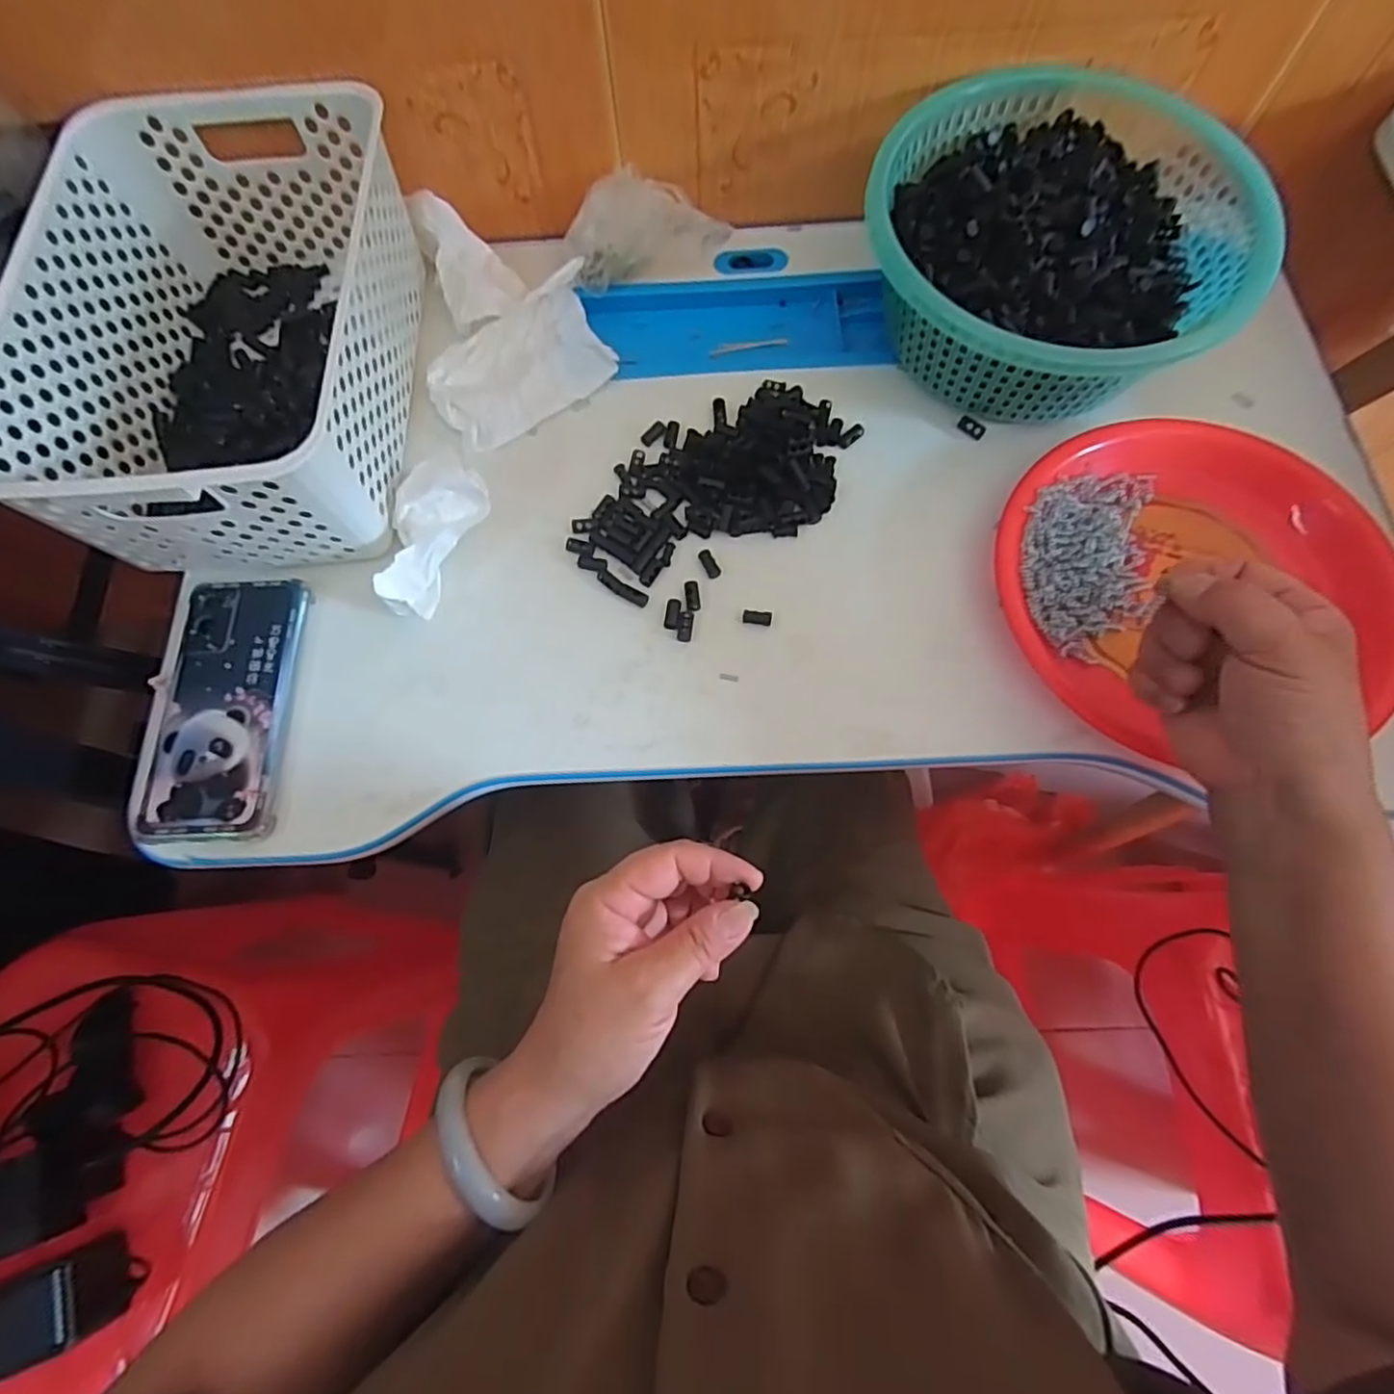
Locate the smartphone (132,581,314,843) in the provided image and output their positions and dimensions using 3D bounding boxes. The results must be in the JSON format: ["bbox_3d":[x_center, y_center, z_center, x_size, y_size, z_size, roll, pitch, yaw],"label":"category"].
[{"bbox_3d":[-0.282,0.005,0.399,0.071,0.013,0.159,-2,72,0],"label":"smartphone"}]

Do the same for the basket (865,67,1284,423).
[{"bbox_3d":[0.224,-0.280,0.434,0.224,0.082,0.214,0,72,1],"label":"basket"}]

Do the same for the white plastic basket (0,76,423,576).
[{"bbox_3d":[-0.296,-0.235,0.421,0.199,0.101,0.304,-6,72,-1],"label":"white plastic basket"}]

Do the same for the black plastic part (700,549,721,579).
[{"bbox_3d":[0.008,-0.085,0.423,0.009,0.004,0.021,-25,73,-7],"label":"black plastic part"}]

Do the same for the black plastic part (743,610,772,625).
[{"bbox_3d":[0.037,-0.049,0.411,0.017,0.005,0.008,6,72,3],"label":"black plastic part"}]

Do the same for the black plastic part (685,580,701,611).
[{"bbox_3d":[-0.003,-0.064,0.415,0.009,0.004,0.021,-8,72,-1],"label":"black plastic part"}]

